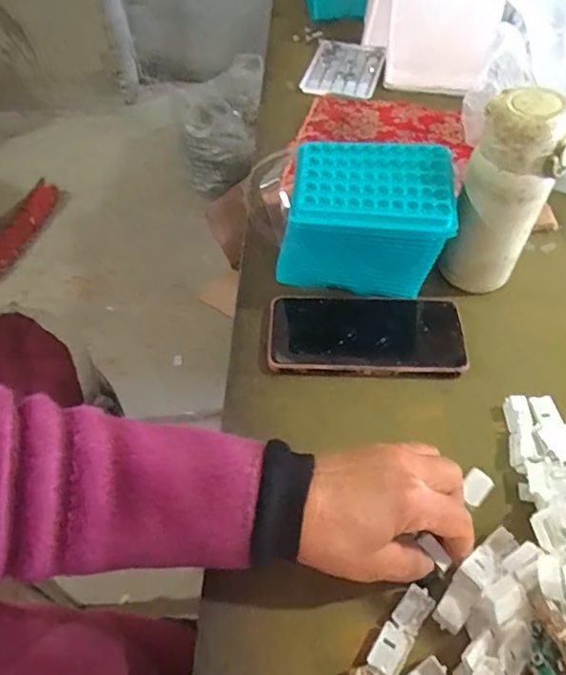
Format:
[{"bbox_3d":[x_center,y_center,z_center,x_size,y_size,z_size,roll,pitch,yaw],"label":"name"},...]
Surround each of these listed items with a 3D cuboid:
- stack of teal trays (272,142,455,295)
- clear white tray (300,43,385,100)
[{"bbox_3d":[0.070,-0.100,0.487,0.136,0.105,0.079,6,54,5],"label":"stack of teal trays"},{"bbox_3d":[0.084,-0.364,0.752,0.096,0.013,0.121,12,55,9],"label":"clear white tray"}]

